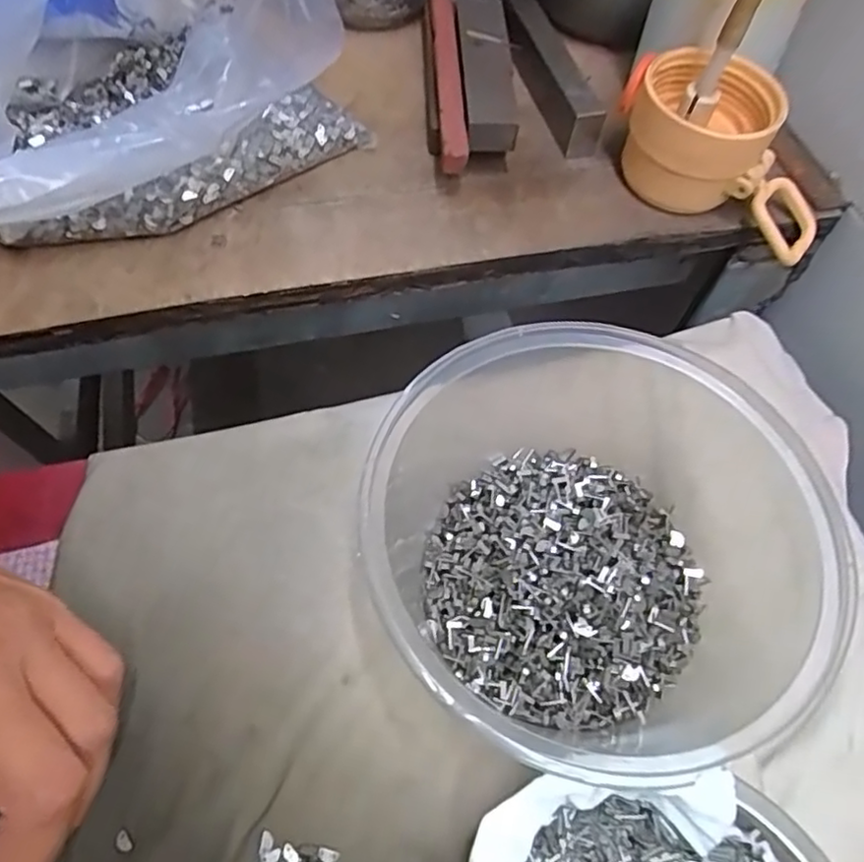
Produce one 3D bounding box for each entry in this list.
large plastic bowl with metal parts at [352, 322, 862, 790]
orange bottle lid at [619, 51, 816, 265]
[{"bbox_3d":[0.051,0.037,0.217,0.136,0.058,0.137,1,60,-3],"label":"large plastic bowl with metal parts"},{"bbox_3d":[0.142,-0.133,0.312,0.103,0.052,0.058,19,61,8],"label":"orange bottle lid"}]

